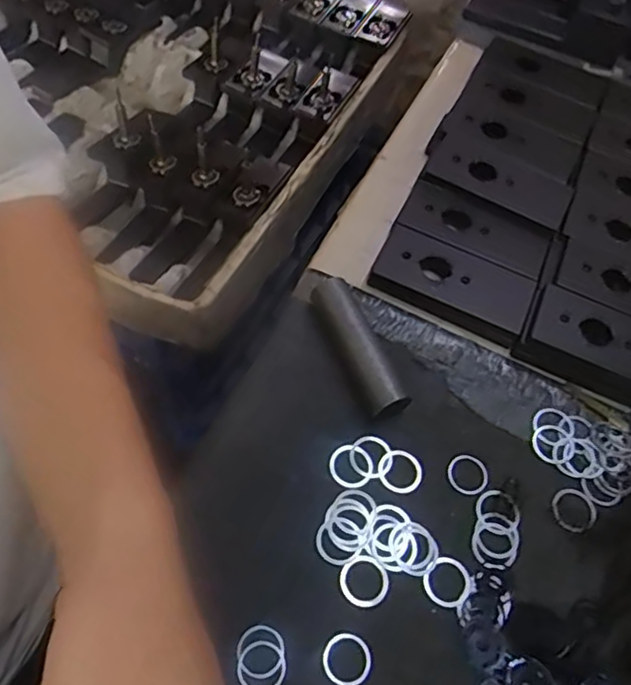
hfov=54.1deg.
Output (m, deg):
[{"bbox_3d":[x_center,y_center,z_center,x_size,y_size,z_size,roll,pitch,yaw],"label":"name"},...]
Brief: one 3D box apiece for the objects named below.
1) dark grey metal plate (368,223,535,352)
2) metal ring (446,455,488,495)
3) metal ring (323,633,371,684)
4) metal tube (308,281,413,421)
[{"bbox_3d":[0.092,-0.040,0.417,0.101,0.021,0.050,24,59,10],"label":"dark grey metal plate"},{"bbox_3d":[0.090,0.077,0.362,0.022,0.004,0.023,2,58,-3],"label":"metal ring"},{"bbox_3d":[0.016,0.157,0.306,0.024,0.004,0.024,2,58,-3],"label":"metal ring"},{"bbox_3d":[0.026,0.003,0.385,0.020,0.027,0.095,-19,61,-16],"label":"metal tube"}]

